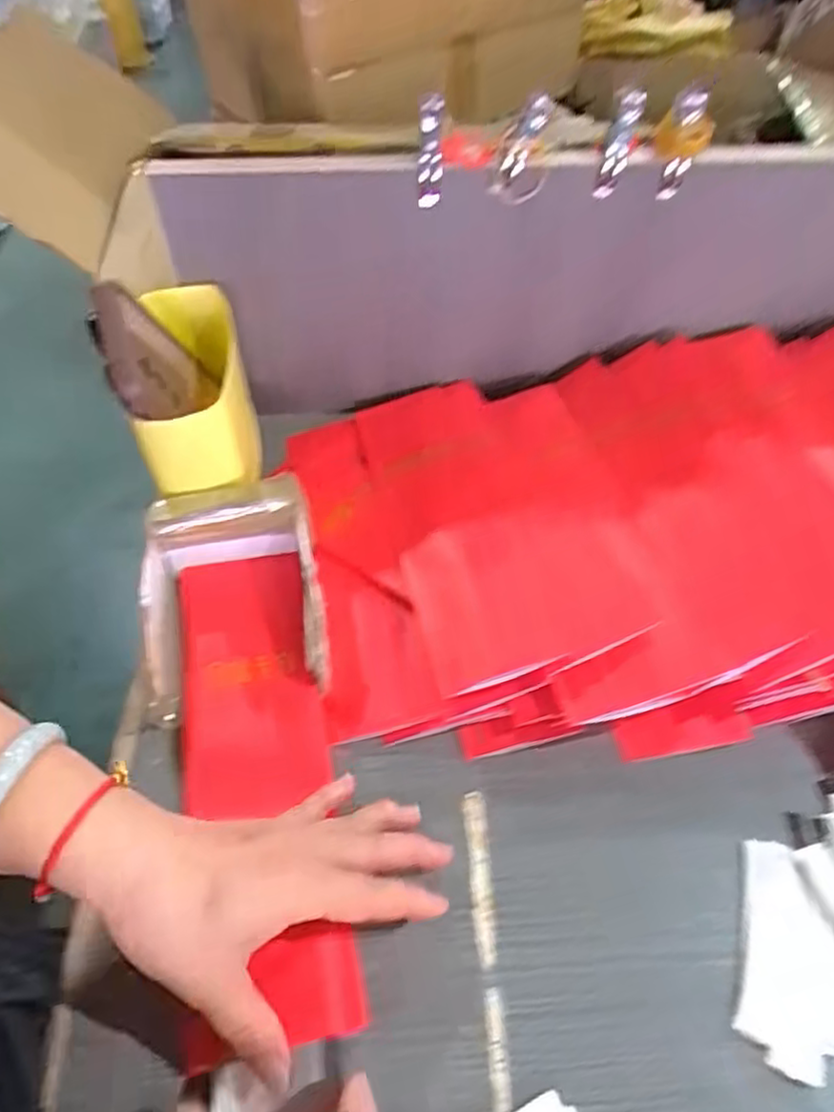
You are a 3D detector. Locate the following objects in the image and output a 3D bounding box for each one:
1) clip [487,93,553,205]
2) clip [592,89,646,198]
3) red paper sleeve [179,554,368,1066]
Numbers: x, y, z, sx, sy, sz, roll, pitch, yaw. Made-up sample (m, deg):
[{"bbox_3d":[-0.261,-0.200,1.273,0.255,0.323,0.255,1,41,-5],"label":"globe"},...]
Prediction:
[{"bbox_3d":[0.069,-0.256,0.432,0.029,0.065,0.018,-13,63,-20],"label":"clip"},{"bbox_3d":[0.129,-0.264,0.436,0.027,0.061,0.015,-22,56,-16],"label":"clip"},{"bbox_3d":[-0.092,0.114,0.385,0.079,0.020,0.277,-10,53,-7],"label":"red paper sleeve"}]

